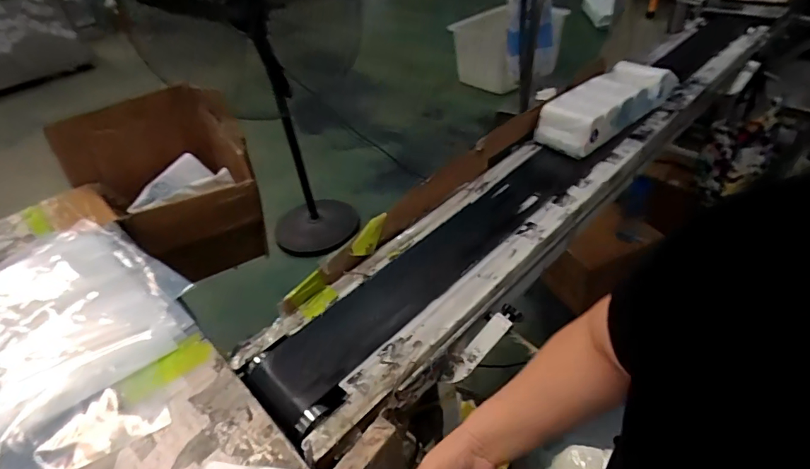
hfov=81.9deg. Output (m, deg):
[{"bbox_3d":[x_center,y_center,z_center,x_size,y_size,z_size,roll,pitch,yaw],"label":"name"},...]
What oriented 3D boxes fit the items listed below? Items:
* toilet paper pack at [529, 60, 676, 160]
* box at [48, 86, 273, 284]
[{"bbox_3d":[0.528,-0.340,1.212,0.436,0.127,0.143,-33,47,-28],"label":"toilet paper pack"},{"bbox_3d":[-0.653,-0.137,1.313,0.420,0.447,0.318,-29,44,-24],"label":"box"}]

